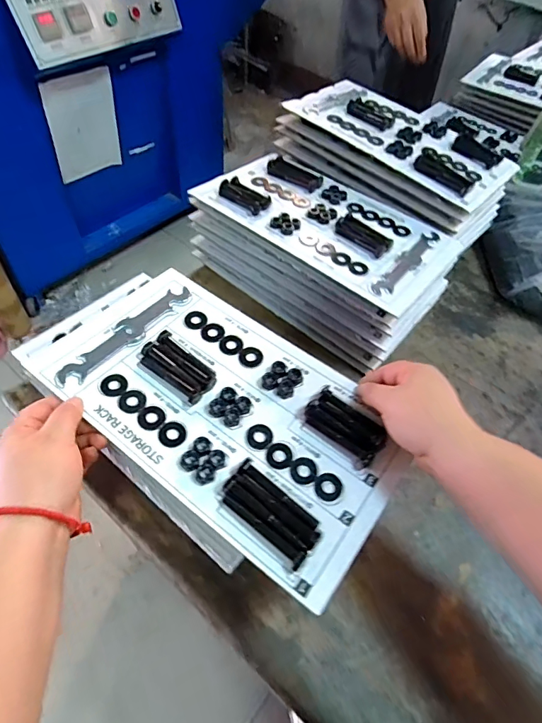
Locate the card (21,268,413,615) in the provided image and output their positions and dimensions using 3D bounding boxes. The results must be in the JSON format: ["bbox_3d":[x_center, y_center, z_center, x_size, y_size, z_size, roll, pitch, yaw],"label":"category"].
[{"bbox_3d":[-0.043,0.039,0.415,0.330,0.026,0.186,32,57,19],"label":"card"}]

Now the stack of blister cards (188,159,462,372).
[{"bbox_3d":[0.078,-0.168,0.639,0.333,0.115,0.219,34,58,20],"label":"stack of blister cards"}]

